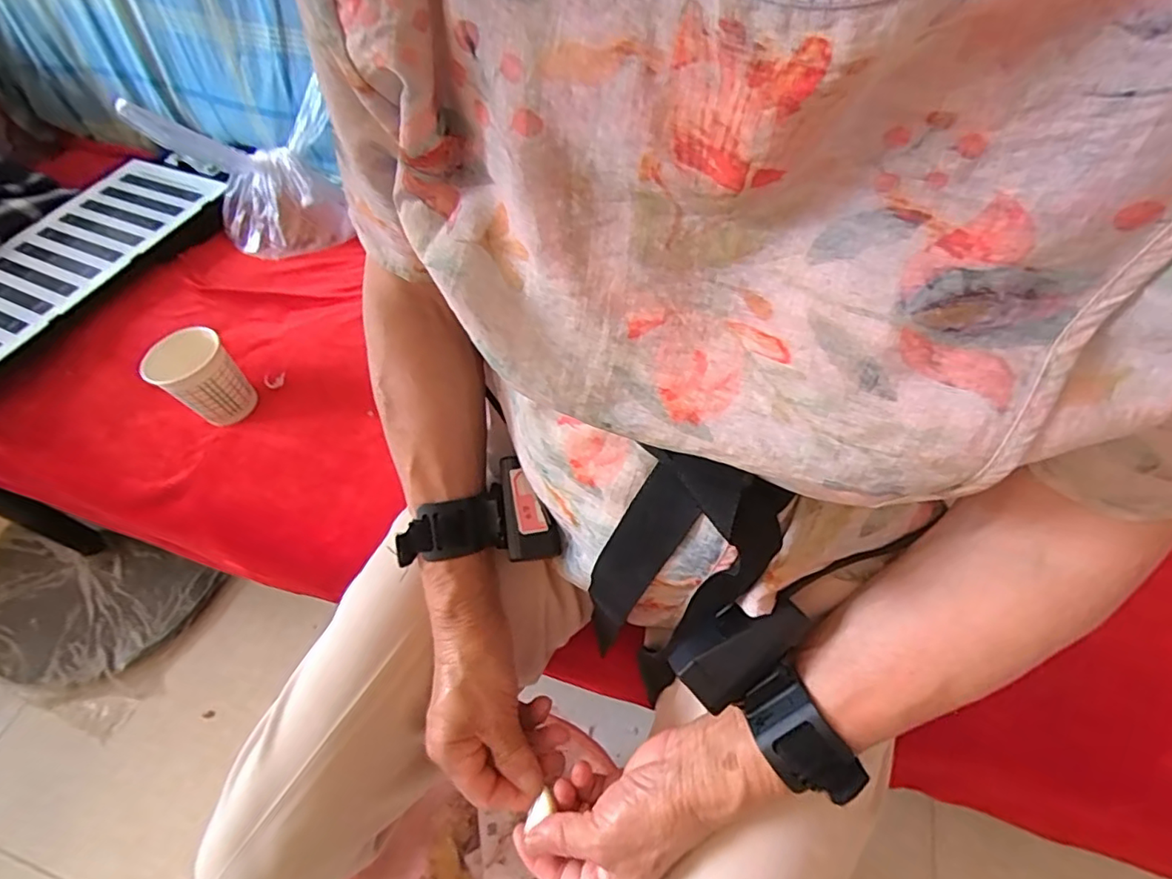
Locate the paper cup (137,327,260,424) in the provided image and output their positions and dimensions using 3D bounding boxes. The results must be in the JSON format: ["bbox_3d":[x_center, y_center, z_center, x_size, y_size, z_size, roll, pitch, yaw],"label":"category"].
[{"bbox_3d":[-0.382,-0.063,0.557,0.072,0.080,0.066,-1,58,2],"label":"paper cup"}]

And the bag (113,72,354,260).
[{"bbox_3d":[-0.382,-0.324,0.665,0.176,0.187,0.083,-17,59,-8],"label":"bag"}]

